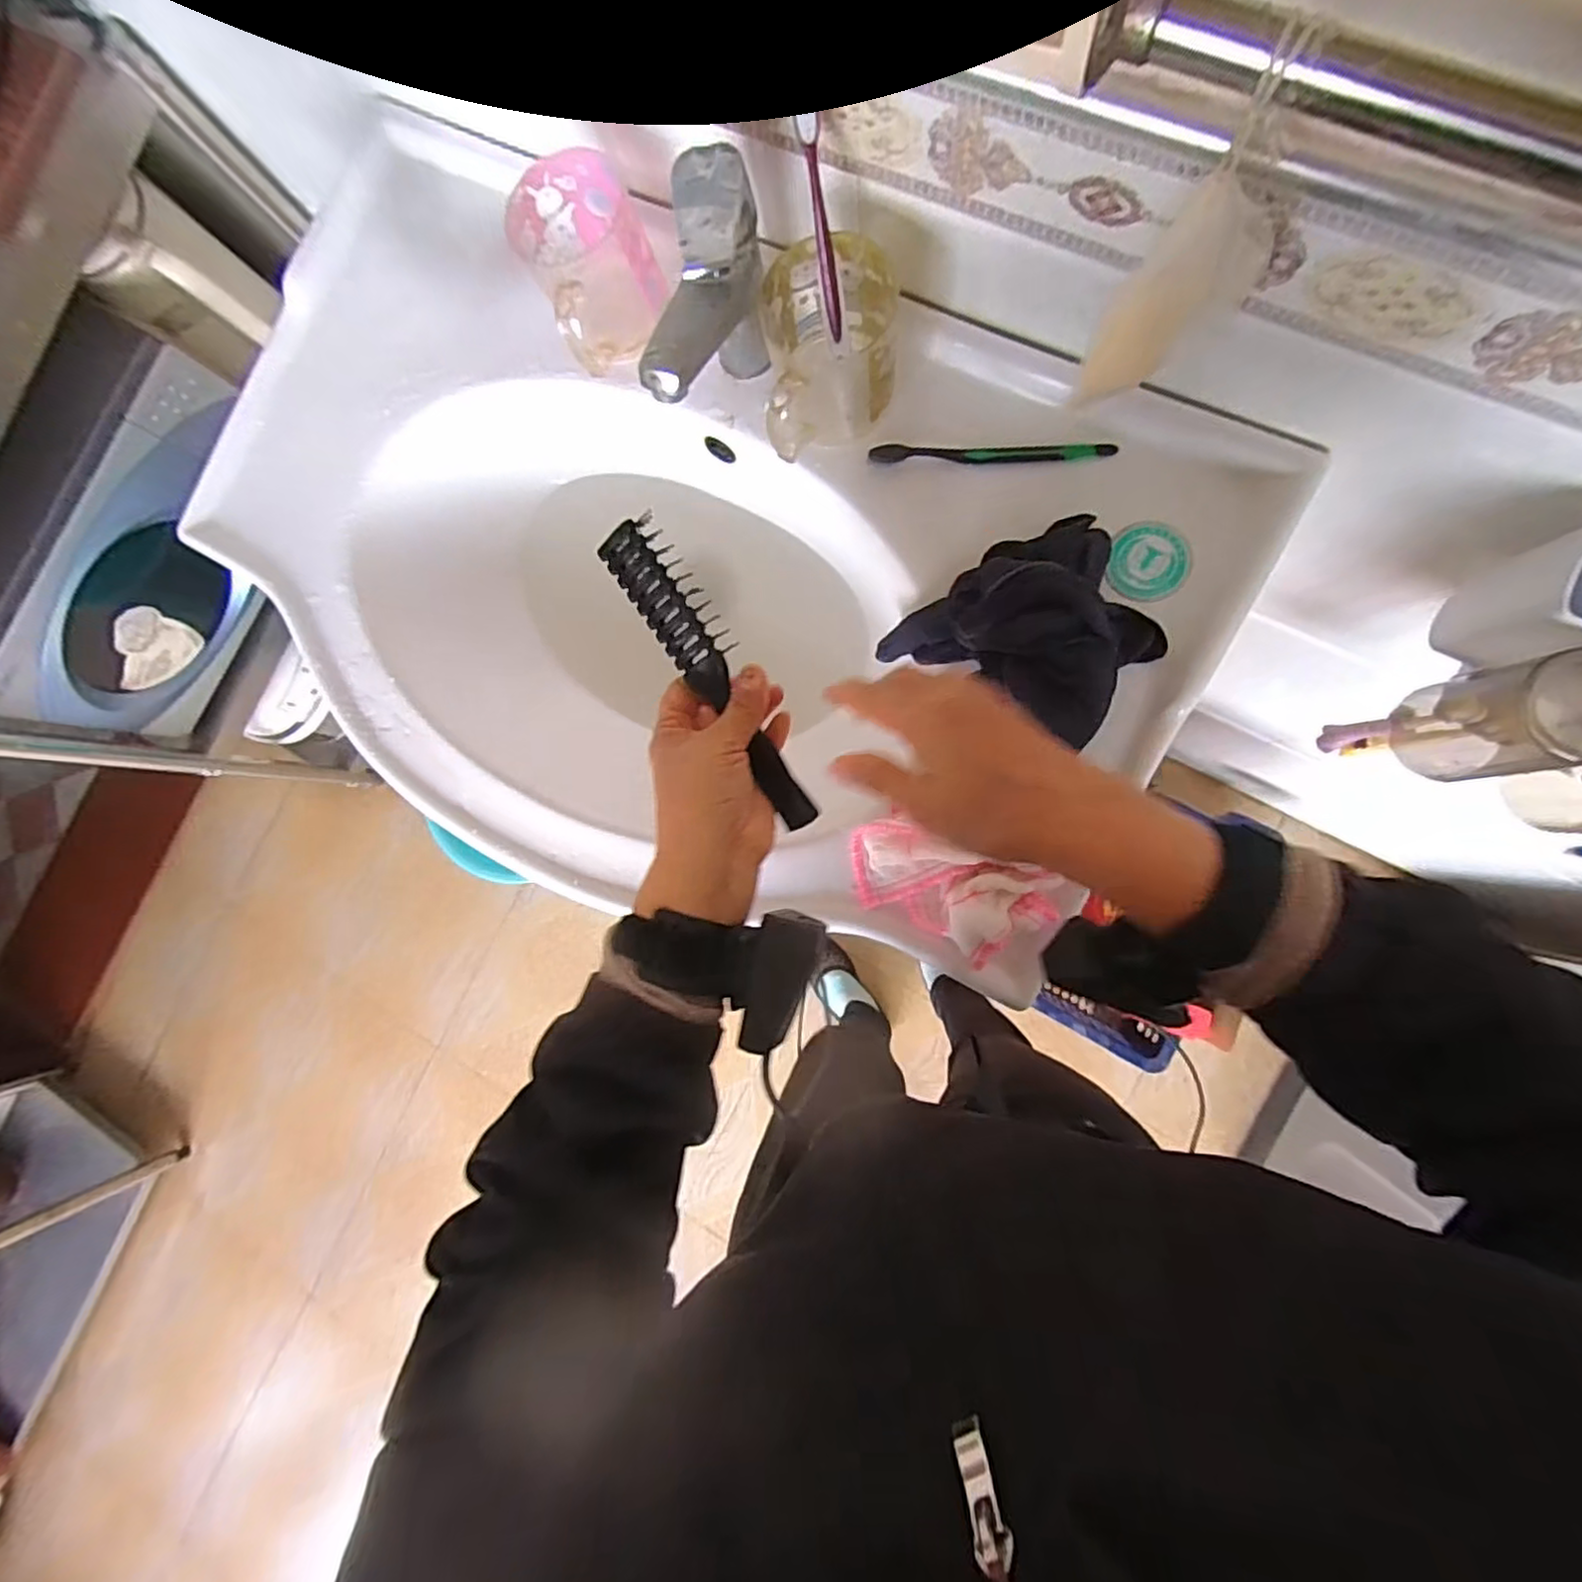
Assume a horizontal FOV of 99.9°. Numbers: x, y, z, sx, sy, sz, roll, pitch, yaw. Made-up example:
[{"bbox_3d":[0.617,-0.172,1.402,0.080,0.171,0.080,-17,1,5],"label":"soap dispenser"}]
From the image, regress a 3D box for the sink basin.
[{"bbox_3d":[-0.089,-0.166,0.592,0.766,0.216,0.483,28,91,9],"label":"sink basin"}]

